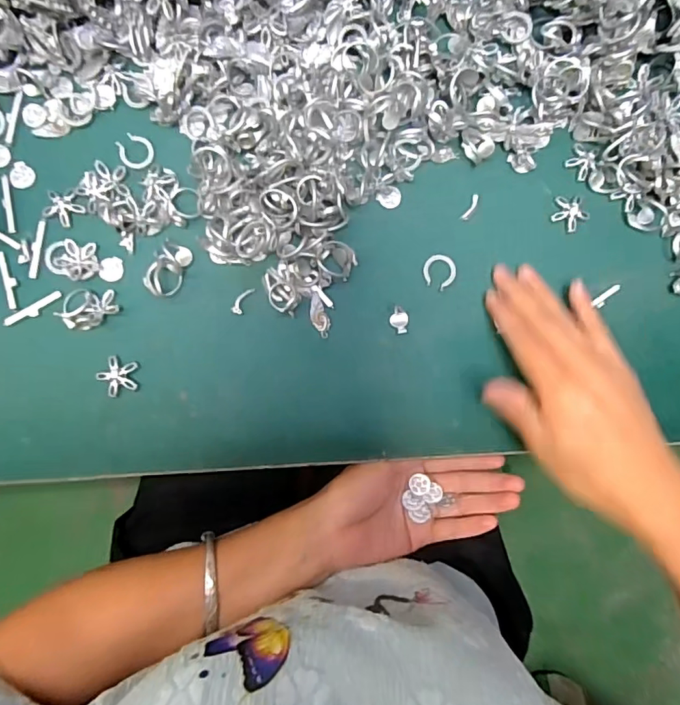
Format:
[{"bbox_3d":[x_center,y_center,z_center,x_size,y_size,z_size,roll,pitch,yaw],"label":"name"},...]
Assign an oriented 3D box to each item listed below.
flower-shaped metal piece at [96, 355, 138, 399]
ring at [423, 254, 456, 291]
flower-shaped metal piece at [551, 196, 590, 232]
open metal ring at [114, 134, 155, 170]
[{"bbox_3d":[-0.140,0.016,0.319,0.024,0.004,0.024,0,88,-4],"label":"flower-shaped metal piece"},{"bbox_3d":[0.066,-0.053,0.335,0.021,0.004,0.023,0,88,-4],"label":"ring"},{"bbox_3d":[0.154,-0.094,0.340,0.024,0.004,0.022,0,88,-4],"label":"flower-shaped metal piece"},{"bbox_3d":[-0.132,-0.130,0.326,0.024,0.004,0.021,45,86,-2],"label":"open metal ring"}]

